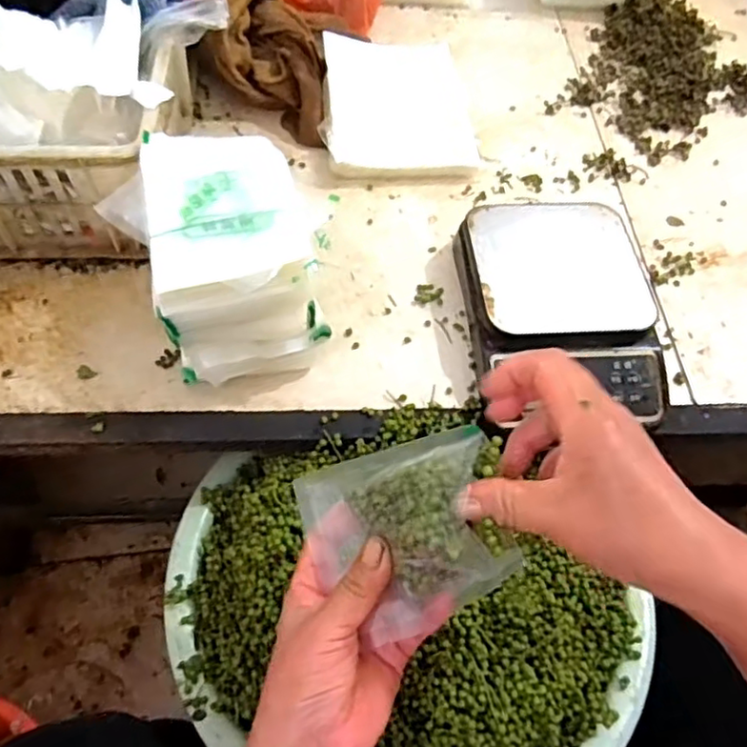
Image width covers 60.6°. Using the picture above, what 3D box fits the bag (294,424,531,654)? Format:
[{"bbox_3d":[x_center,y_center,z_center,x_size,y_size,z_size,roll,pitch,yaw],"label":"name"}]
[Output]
[{"bbox_3d":[0.012,0.090,0.353,0.028,0.127,0.096,-2,72,-48],"label":"bag"}]

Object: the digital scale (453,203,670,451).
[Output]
[{"bbox_3d":[0.161,-0.053,0.554,0.156,0.059,0.209,-2,59,-5],"label":"digital scale"}]

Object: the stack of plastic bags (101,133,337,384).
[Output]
[{"bbox_3d":[-0.117,-0.085,0.511,0.136,0.131,0.156,-14,60,-12],"label":"stack of plastic bags"}]

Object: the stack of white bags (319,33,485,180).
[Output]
[{"bbox_3d":[0.023,-0.304,0.719,0.159,0.040,0.208,-4,59,-7],"label":"stack of white bags"}]

